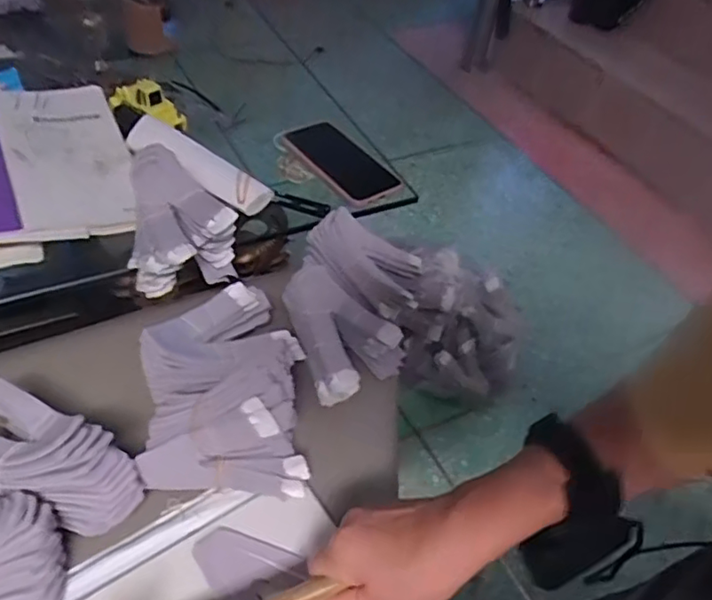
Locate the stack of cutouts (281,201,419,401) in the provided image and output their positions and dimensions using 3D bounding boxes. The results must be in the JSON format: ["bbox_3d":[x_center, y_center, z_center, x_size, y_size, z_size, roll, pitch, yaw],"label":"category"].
[{"bbox_3d":[-0.006,0.007,0.608,0.129,0.081,0.199,13,47,5],"label":"stack of cutouts"}]

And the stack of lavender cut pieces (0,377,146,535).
[{"bbox_3d":[-0.243,0.127,0.446,0.152,0.089,0.084,21,48,13],"label":"stack of lavender cut pieces"}]

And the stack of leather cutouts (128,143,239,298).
[{"bbox_3d":[-0.181,-0.070,0.579,0.109,0.101,0.103,32,51,22],"label":"stack of leather cutouts"}]

